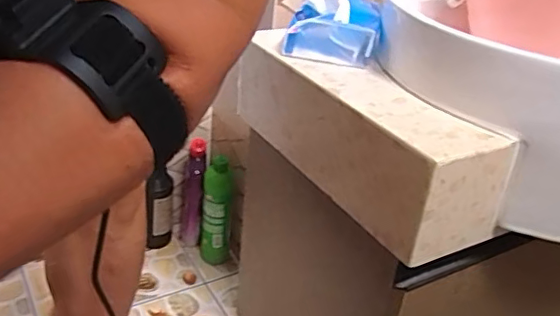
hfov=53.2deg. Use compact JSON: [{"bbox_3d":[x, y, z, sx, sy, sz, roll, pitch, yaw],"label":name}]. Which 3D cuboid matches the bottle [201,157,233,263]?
[{"bbox_3d":[-0.124,0.108,1.093,0.057,0.234,0.048,2,29,-10],"label":"bottle"}]

